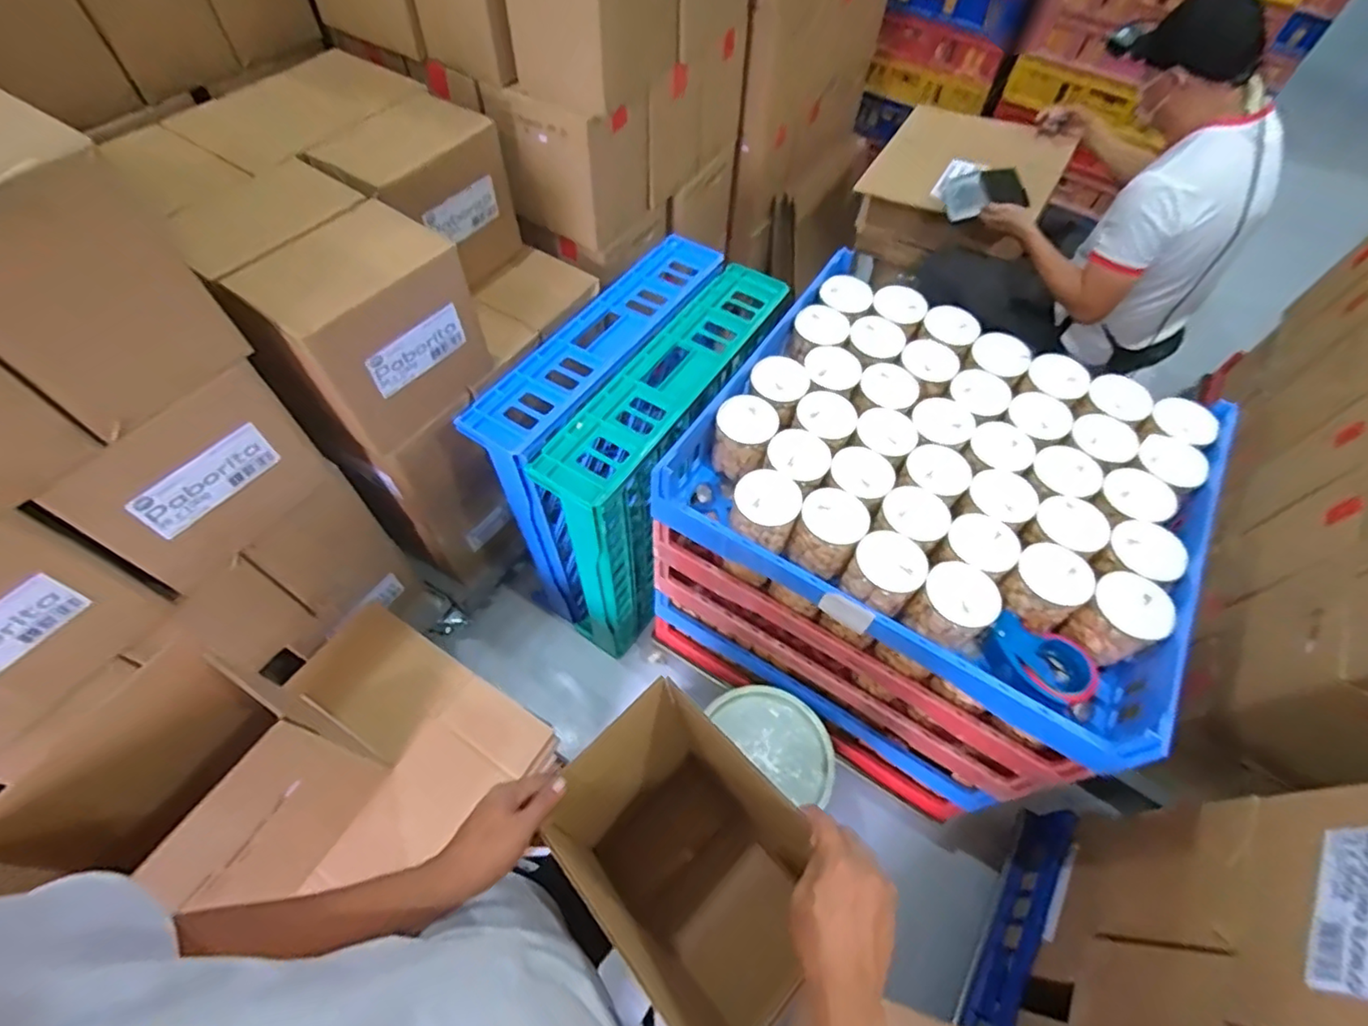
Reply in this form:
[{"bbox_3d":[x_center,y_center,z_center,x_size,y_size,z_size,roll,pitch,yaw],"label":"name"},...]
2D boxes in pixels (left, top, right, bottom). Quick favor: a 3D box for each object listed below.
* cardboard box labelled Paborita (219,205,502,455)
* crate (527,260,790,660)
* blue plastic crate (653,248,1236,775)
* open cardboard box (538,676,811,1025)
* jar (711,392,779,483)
[{"bbox_3d":[-0.530,-0.311,1.045,0.209,0.281,0.281,34,62,18],"label":"cardboard box labelled Paborita"},{"bbox_3d":[-0.019,-0.080,1.397,0.196,0.676,0.657,33,62,17],"label":"crate"},{"bbox_3d":[0.417,-0.064,1.005,0.714,0.148,0.619,29,61,15],"label":"blue plastic crate"},{"bbox_3d":[0.012,0.431,0.743,0.227,0.343,0.309,-38,66,-23],"label":"open cardboard box"},{"bbox_3d":[0.099,-0.120,1.012,0.095,0.121,0.095,1,57,-2],"label":"jar"}]

